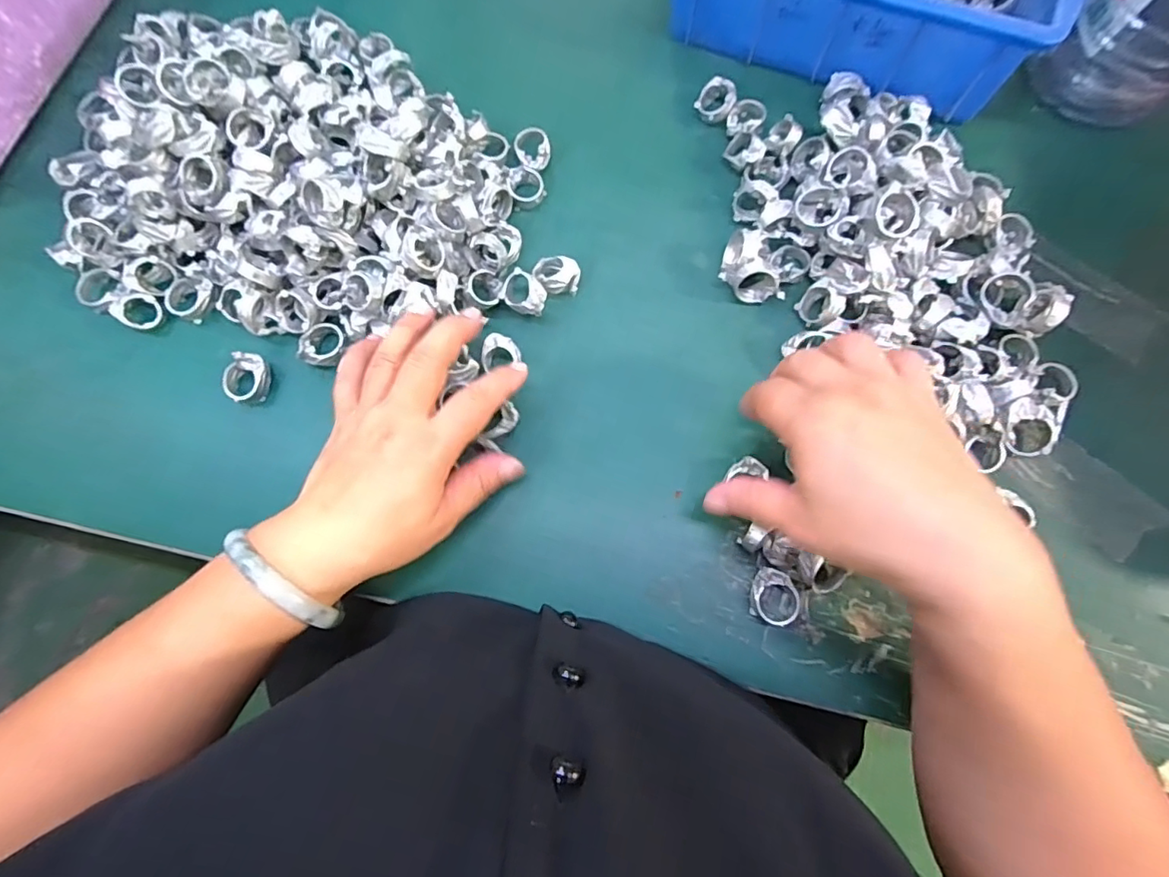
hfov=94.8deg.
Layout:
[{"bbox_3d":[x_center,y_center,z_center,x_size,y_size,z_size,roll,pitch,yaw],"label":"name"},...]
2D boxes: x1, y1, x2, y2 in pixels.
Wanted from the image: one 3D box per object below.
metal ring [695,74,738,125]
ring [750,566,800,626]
[{"bbox_3d":[0.091,-0.233,0.373,0.026,0.017,0.026,0,77,0],"label":"metal ring"},{"bbox_3d":[0.105,0.087,0.296,0.028,0.012,0.028,0,77,0],"label":"ring"}]

